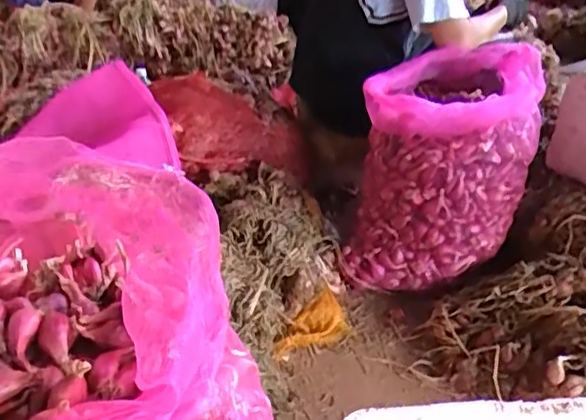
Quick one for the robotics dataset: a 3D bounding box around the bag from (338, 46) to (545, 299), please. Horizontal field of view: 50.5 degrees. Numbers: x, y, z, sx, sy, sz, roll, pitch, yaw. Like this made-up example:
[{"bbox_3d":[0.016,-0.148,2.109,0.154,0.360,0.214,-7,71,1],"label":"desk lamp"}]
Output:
[{"bbox_3d":[0.327,-0.094,1.351,0.350,0.405,0.362,9,30,17],"label":"bag"}]

